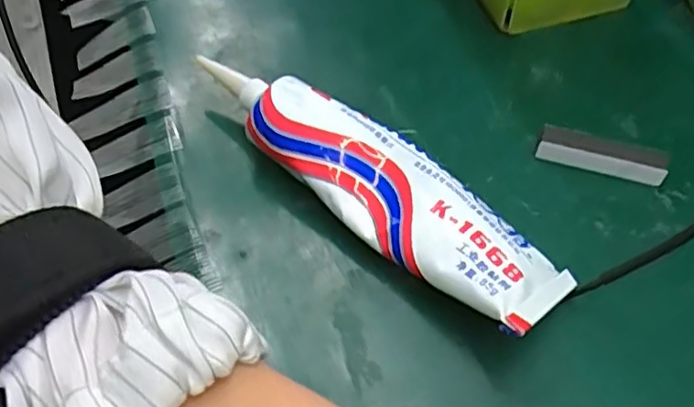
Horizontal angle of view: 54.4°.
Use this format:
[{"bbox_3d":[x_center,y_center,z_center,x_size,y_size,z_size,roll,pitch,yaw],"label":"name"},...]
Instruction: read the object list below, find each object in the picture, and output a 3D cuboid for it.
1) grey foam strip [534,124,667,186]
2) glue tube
[{"bbox_3d":[0.106,-0.020,0.280,0.051,0.013,0.011,14,58,11],"label":"grey foam strip"},{"bbox_3d":[0.011,-0.007,0.258,0.155,0.033,0.038,37,65,24],"label":"glue tube"}]

